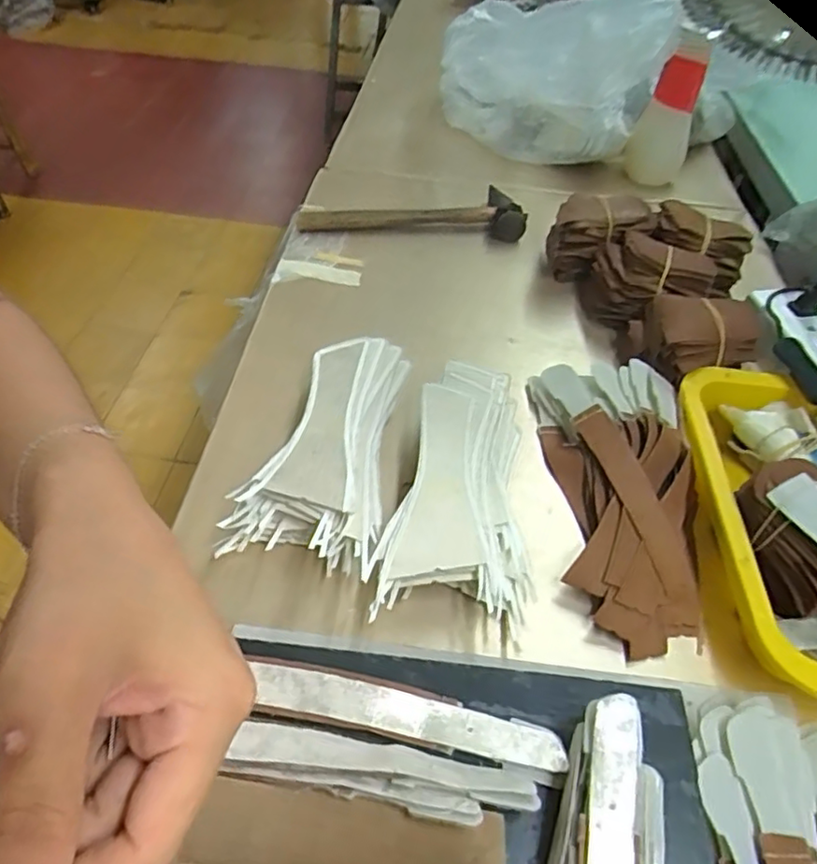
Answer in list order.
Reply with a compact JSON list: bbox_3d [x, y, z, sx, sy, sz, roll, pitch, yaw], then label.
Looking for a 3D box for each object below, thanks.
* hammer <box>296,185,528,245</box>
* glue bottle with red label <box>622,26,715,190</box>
[{"bbox_3d":[0.003,-0.249,0.681,0.242,0.031,0.082,0,48,-5],"label":"hammer"},{"bbox_3d":[0.328,-0.398,0.778,0.073,0.180,0.051,19,49,12],"label":"glue bottle with red label"}]

